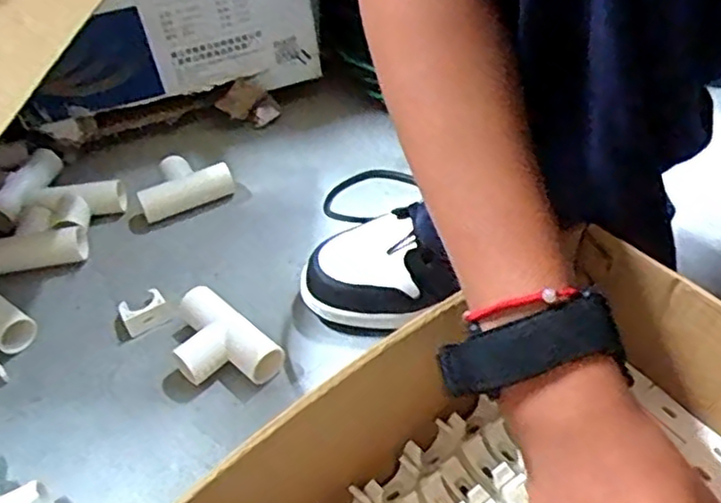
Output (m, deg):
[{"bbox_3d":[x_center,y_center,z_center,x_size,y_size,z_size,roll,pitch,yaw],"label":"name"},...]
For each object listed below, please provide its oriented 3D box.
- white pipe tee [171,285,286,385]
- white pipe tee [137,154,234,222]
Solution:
[{"bbox_3d":[-0.105,0.065,0.468,0.094,0.031,0.052,29,55,29],"label":"white pipe tee"},{"bbox_3d":[-0.160,-0.063,0.598,0.080,0.028,0.048,-23,48,-17],"label":"white pipe tee"}]

